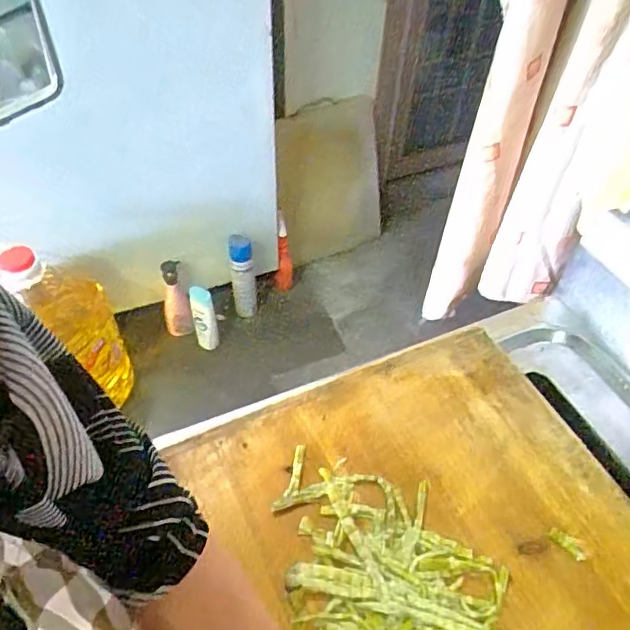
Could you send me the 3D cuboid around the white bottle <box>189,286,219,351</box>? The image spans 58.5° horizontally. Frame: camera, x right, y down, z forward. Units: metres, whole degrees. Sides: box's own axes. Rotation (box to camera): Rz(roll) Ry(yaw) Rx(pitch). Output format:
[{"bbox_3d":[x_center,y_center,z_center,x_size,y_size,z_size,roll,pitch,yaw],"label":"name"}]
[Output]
[{"bbox_3d":[-0.275,0.013,1.407,0.058,0.216,0.043,-9,57,-12],"label":"white bottle"}]

